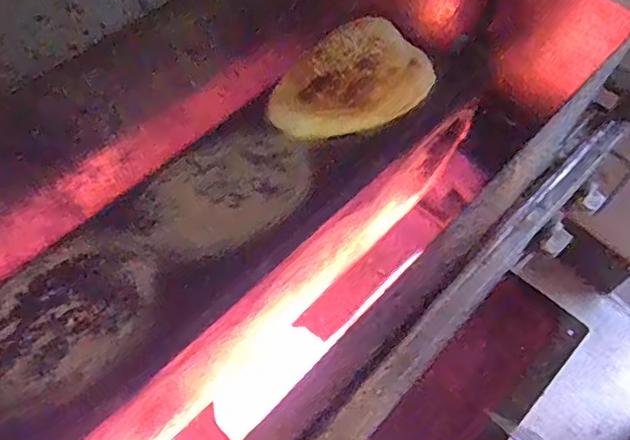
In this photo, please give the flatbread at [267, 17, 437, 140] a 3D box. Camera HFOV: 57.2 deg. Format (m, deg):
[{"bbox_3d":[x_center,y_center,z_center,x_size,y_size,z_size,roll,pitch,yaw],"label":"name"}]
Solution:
[{"bbox_3d":[0.029,-0.115,0.492,0.130,0.023,0.113,-38,59,-2],"label":"flatbread"}]

